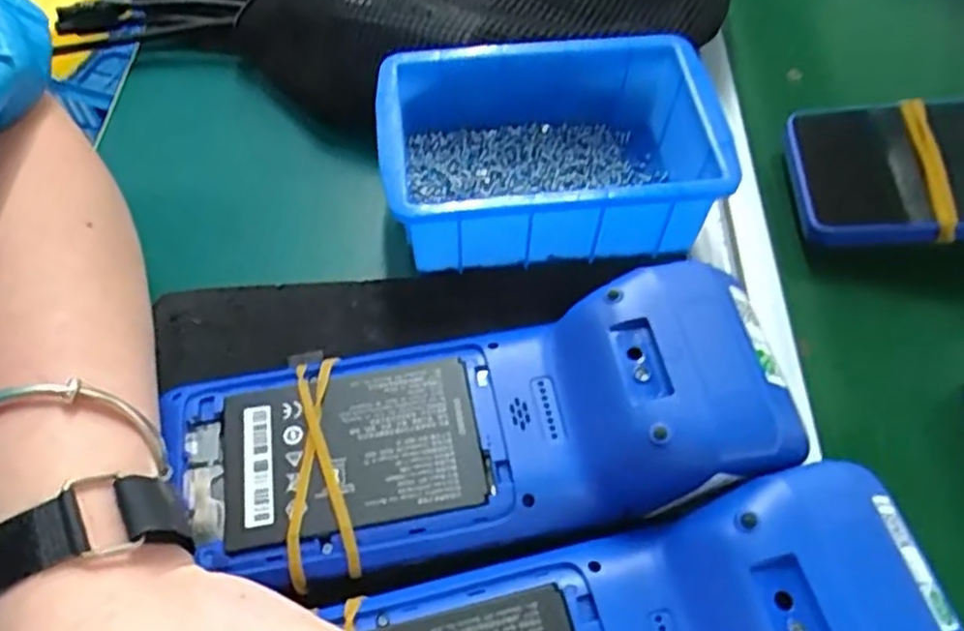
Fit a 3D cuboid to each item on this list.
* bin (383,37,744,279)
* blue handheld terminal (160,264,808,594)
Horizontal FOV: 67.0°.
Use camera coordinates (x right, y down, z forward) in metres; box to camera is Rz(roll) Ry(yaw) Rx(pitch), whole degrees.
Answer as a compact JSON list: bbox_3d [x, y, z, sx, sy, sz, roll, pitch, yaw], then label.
[{"bbox_3d":[0.032,-0.073,0.334,0.145,0.051,0.095,-4,59,-3],"label":"bin"},{"bbox_3d":[-0.004,0.039,0.260,0.209,0.054,0.079,-7,59,-5],"label":"blue handheld terminal"}]

